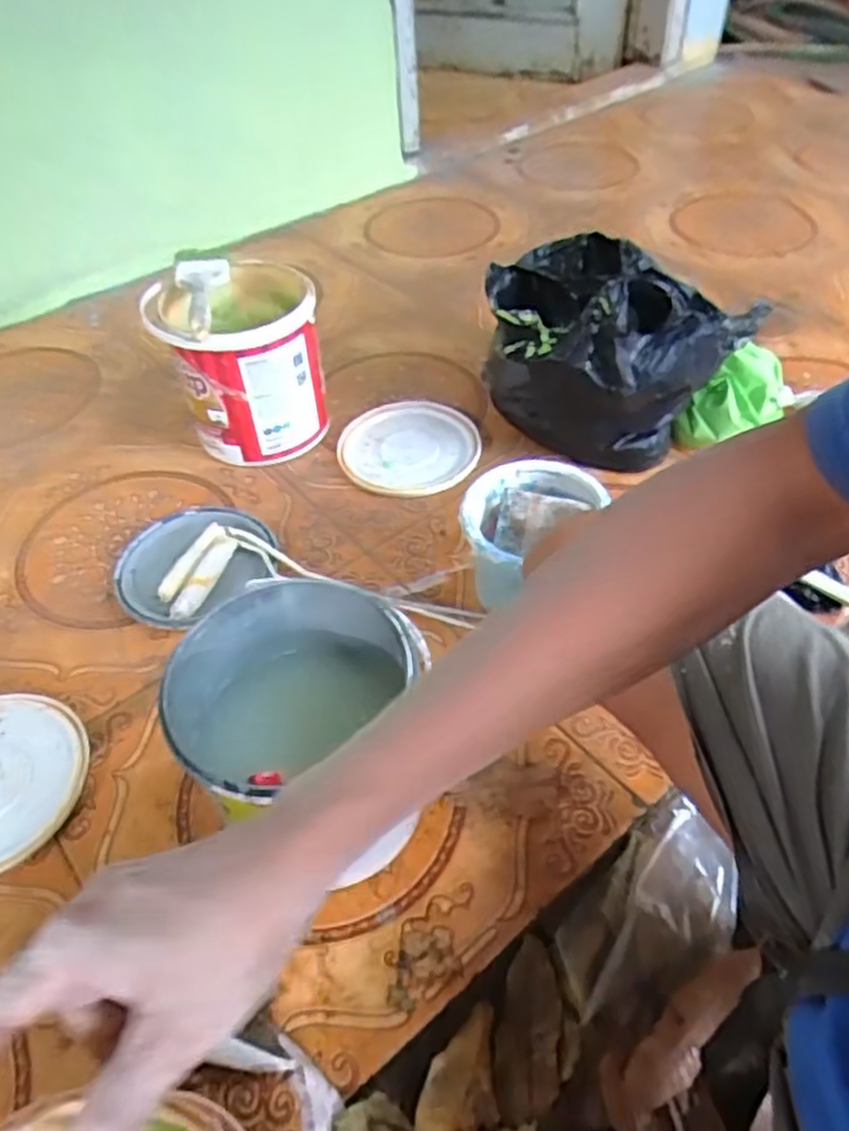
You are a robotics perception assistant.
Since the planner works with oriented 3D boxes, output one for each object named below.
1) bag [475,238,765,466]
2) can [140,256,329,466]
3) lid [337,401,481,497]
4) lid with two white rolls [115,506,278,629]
[{"bbox_3d":[0.211,-0.236,0.889,0.269,0.231,0.169,26,54,25],"label":"bag"},{"bbox_3d":[-0.226,-0.266,0.951,0.183,0.215,0.196,-2,48,2],"label":"can"},{"bbox_3d":[-0.021,-0.155,0.976,0.175,0.020,0.175,-2,48,2],"label":"lid"},{"bbox_3d":[-0.255,-0.006,0.843,0.173,0.029,0.178,-2,48,2],"label":"lid with two white rolls"}]

